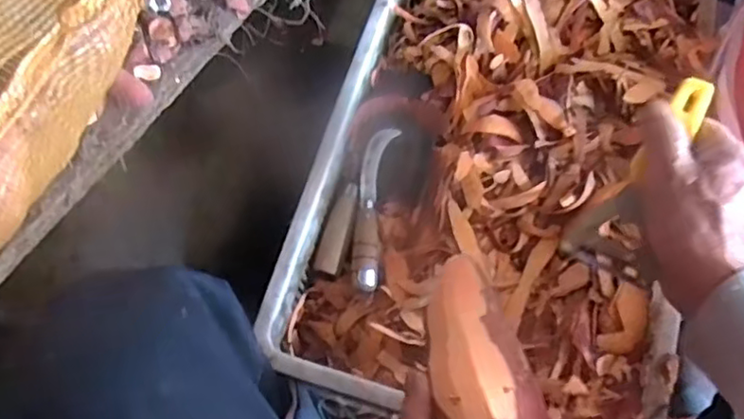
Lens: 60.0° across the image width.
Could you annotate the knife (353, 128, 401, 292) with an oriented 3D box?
[{"bbox_3d":[0.000,-0.004,0.681,0.034,0.019,0.178,6,67,6],"label":"knife"}]

